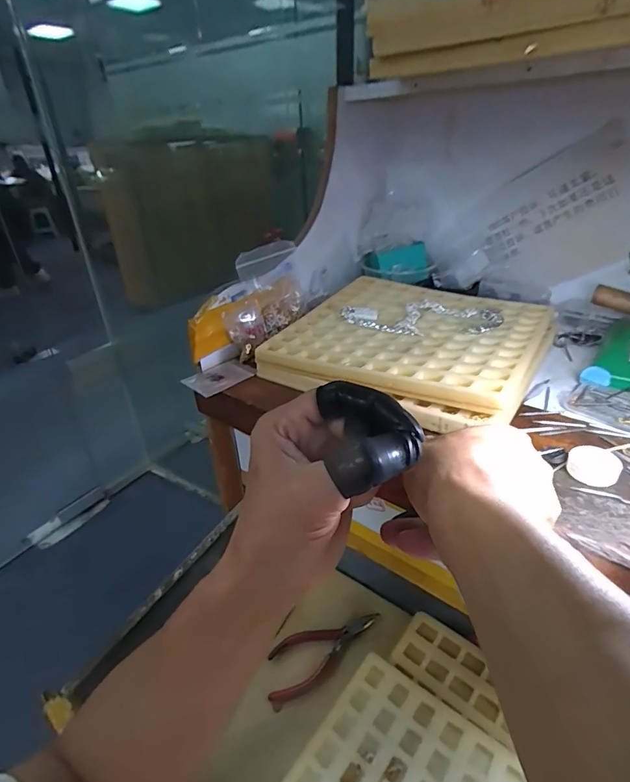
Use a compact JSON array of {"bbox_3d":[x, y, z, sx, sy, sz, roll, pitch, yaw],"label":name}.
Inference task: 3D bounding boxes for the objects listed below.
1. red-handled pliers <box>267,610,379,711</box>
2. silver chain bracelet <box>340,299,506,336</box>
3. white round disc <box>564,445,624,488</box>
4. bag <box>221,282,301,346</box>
[{"bbox_3d":[0.003,0.272,0.466,0.133,0.016,0.047,-30,38,-18],"label":"red-handled pliers"},{"bbox_3d":[0.123,-0.089,0.513,0.165,0.007,0.108,18,36,32],"label":"silver chain bracelet"},{"bbox_3d":[0.204,0.055,0.321,0.033,0.005,0.033,-12,50,14],"label":"white round disc"},{"bbox_3d":[-0.054,-0.095,0.536,0.039,0.052,0.118,21,37,35],"label":"bag"}]

